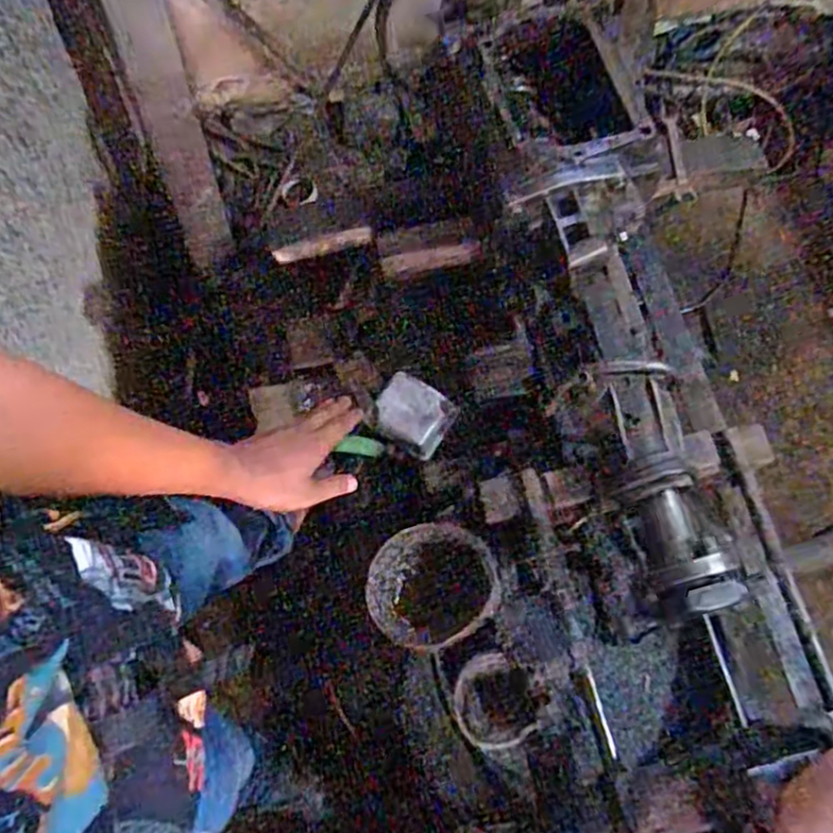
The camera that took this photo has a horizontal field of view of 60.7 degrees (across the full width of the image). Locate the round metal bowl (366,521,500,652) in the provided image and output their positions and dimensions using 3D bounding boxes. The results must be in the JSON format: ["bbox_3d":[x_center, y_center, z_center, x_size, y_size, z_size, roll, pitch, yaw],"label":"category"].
[{"bbox_3d":[0.016,0.168,0.697,0.127,0.046,0.119,-30,63,16],"label":"round metal bowl"}]

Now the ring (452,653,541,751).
[{"bbox_3d":[0.073,0.269,0.672,0.072,0.030,0.079,0,69,0],"label":"ring"}]

